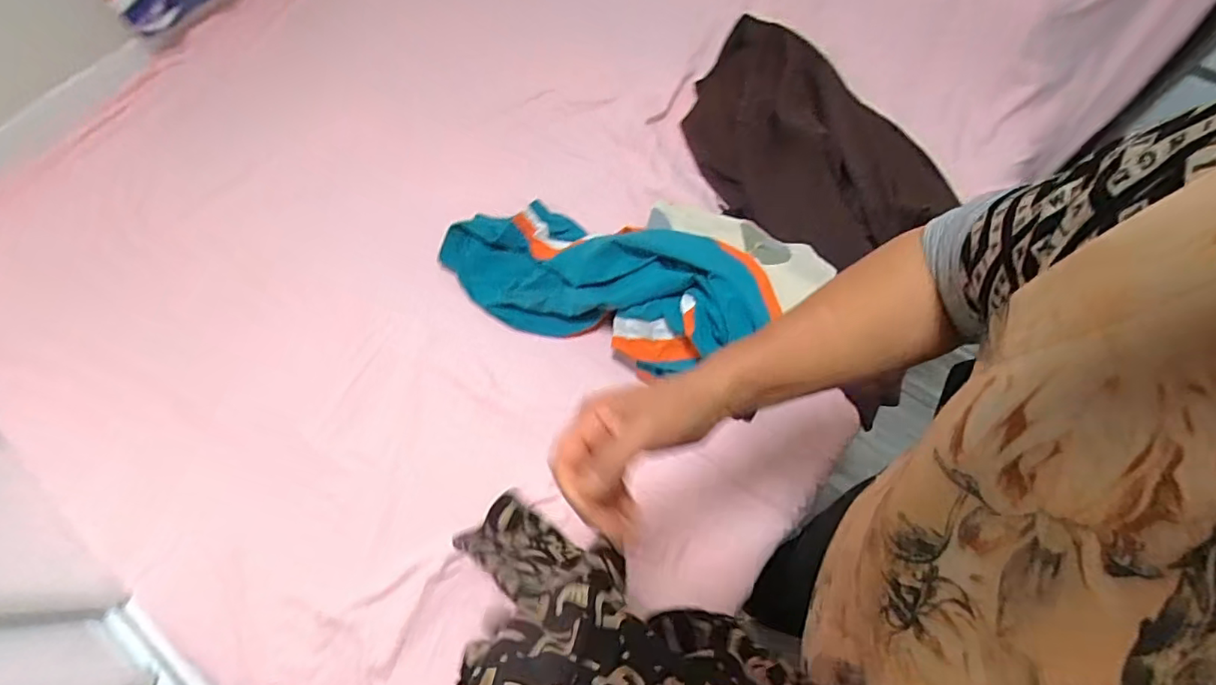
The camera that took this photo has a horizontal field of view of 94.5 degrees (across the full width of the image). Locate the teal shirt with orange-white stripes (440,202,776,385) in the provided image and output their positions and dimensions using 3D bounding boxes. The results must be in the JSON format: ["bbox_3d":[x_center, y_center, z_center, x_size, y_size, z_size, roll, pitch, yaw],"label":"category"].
[{"bbox_3d":[-0.009,-0.091,0.850,0.535,0.147,0.194,16,68,31],"label":"teal shirt with orange-white stripes"}]

